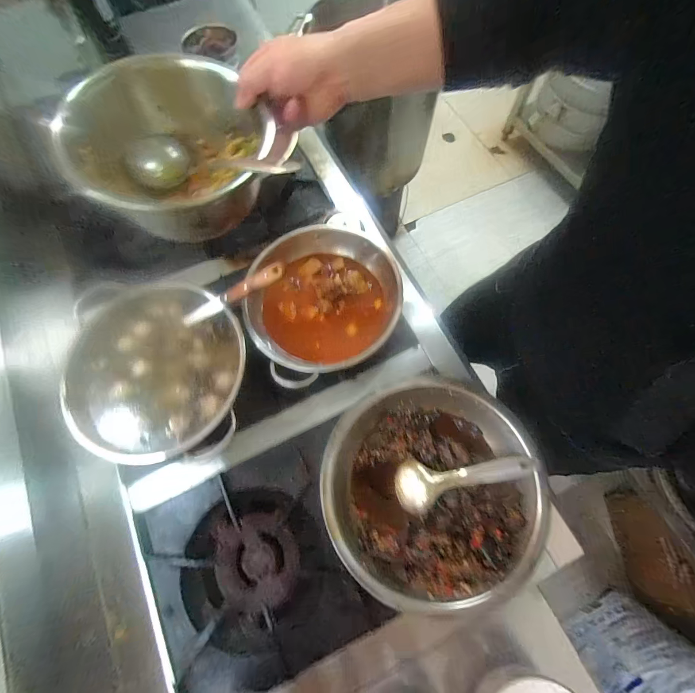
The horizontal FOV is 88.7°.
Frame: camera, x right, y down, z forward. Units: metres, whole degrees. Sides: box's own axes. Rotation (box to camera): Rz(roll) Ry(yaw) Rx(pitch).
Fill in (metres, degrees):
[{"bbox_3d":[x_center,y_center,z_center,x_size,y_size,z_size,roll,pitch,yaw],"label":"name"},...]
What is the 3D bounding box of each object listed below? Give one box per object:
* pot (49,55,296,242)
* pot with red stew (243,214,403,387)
[{"bbox_3d":[-0.191,-0.219,0.395,0.185,0.109,0.205,-26,71,-8],"label":"pot"},{"bbox_3d":[-0.038,-0.084,0.619,0.259,0.108,0.267,0,70,1],"label":"pot with red stew"}]

